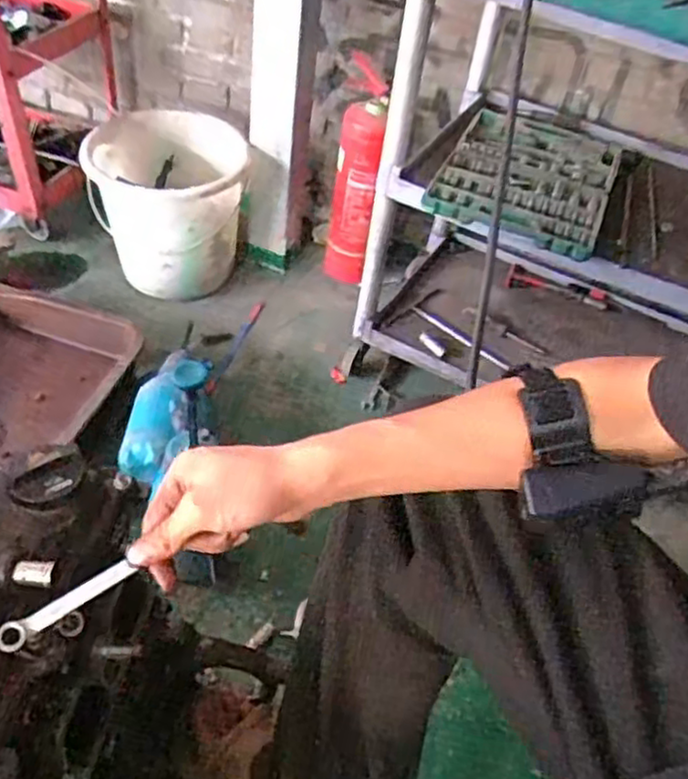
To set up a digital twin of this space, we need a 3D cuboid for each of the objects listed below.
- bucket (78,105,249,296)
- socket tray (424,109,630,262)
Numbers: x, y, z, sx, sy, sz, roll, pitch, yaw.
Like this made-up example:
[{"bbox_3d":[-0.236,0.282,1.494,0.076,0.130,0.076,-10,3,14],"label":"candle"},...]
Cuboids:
[{"bbox_3d":[-0.385,-0.402,1.565,0.325,0.298,0.286,2,46,-9],"label":"bucket"},{"bbox_3d":[0.338,-0.395,1.256,0.279,0.033,0.468,22,46,10],"label":"socket tray"}]

